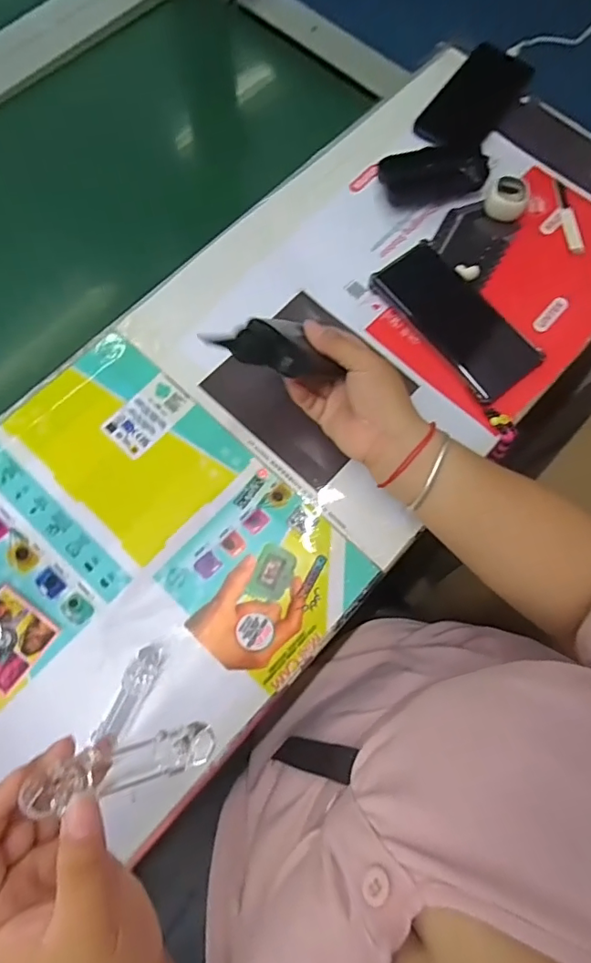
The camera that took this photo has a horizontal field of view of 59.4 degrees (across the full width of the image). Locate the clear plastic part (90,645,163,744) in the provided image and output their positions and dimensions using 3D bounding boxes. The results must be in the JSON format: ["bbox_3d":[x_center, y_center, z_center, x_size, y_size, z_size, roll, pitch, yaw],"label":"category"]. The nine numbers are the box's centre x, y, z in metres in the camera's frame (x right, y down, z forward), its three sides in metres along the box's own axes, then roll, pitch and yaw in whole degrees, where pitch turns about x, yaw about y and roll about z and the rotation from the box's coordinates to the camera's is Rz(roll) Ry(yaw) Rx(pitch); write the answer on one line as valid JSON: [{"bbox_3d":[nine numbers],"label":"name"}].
[{"bbox_3d":[-0.123,0.158,0.387,0.018,0.017,0.073,26,75,6],"label":"clear plastic part"}]

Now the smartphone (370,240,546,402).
[{"bbox_3d":[0.151,-0.154,0.485,0.073,0.014,0.160,-37,78,-11],"label":"smartphone"}]

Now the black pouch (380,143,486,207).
[{"bbox_3d":[0.142,-0.315,0.528,0.107,0.021,0.056,-17,75,-6],"label":"black pouch"}]

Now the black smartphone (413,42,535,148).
[{"bbox_3d":[0.199,-0.422,0.564,0.071,0.007,0.164,35,76,8],"label":"black smartphone"}]

